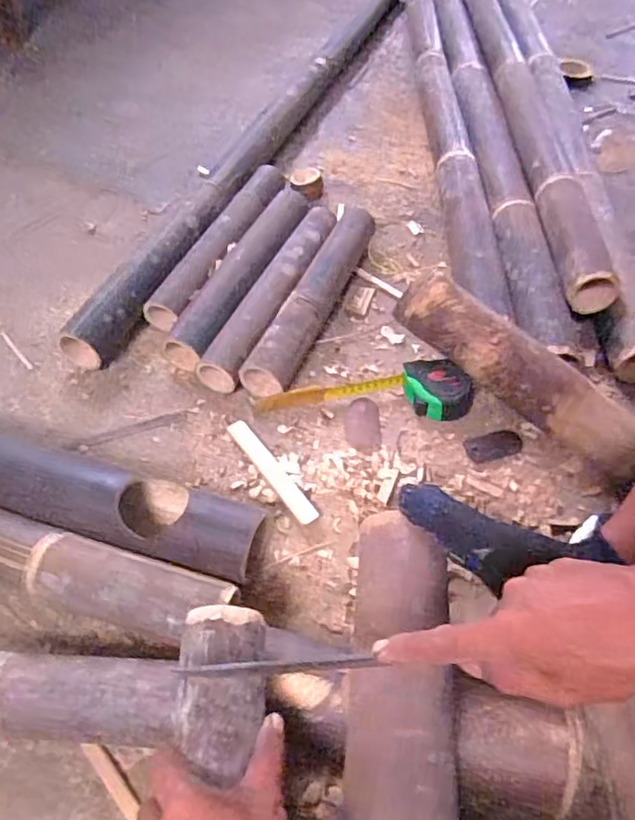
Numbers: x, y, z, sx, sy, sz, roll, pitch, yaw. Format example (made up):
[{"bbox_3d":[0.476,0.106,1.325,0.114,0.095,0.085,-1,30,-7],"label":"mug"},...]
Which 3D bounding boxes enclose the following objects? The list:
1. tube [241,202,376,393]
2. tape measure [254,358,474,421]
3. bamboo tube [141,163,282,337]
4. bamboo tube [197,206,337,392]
[{"bbox_3d":[0.005,-0.169,0.832,0.064,0.060,0.385,19,54,16],"label":"tube"},{"bbox_3d":[0.060,-0.035,0.732,0.267,0.051,0.075,3,51,3],"label":"tape measure"},{"bbox_3d":[-0.139,-0.260,0.901,0.054,0.060,0.381,17,54,14],"label":"bamboo tube"},{"bbox_3d":[-0.055,-0.171,0.834,0.055,0.049,0.366,19,54,15],"label":"bamboo tube"}]

